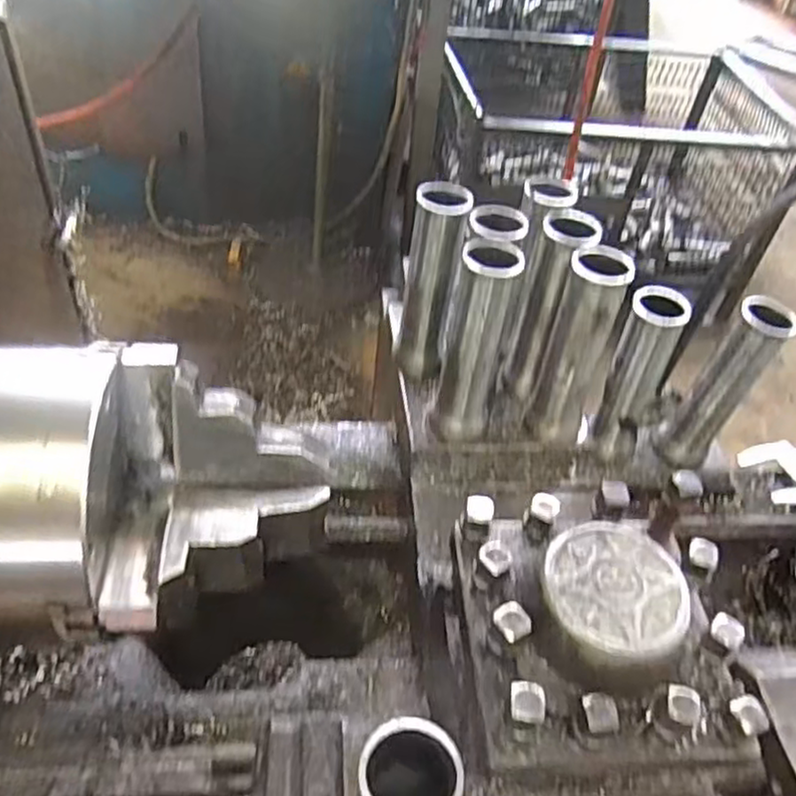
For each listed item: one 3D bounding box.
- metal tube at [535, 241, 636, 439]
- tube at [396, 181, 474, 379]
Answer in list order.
[{"bbox_3d":[0.160,-0.044,0.634,0.052,0.183,0.051,8,45,0],"label":"metal tube"},{"bbox_3d":[0.033,-0.111,0.699,0.049,0.193,0.054,10,45,2],"label":"tube"}]

